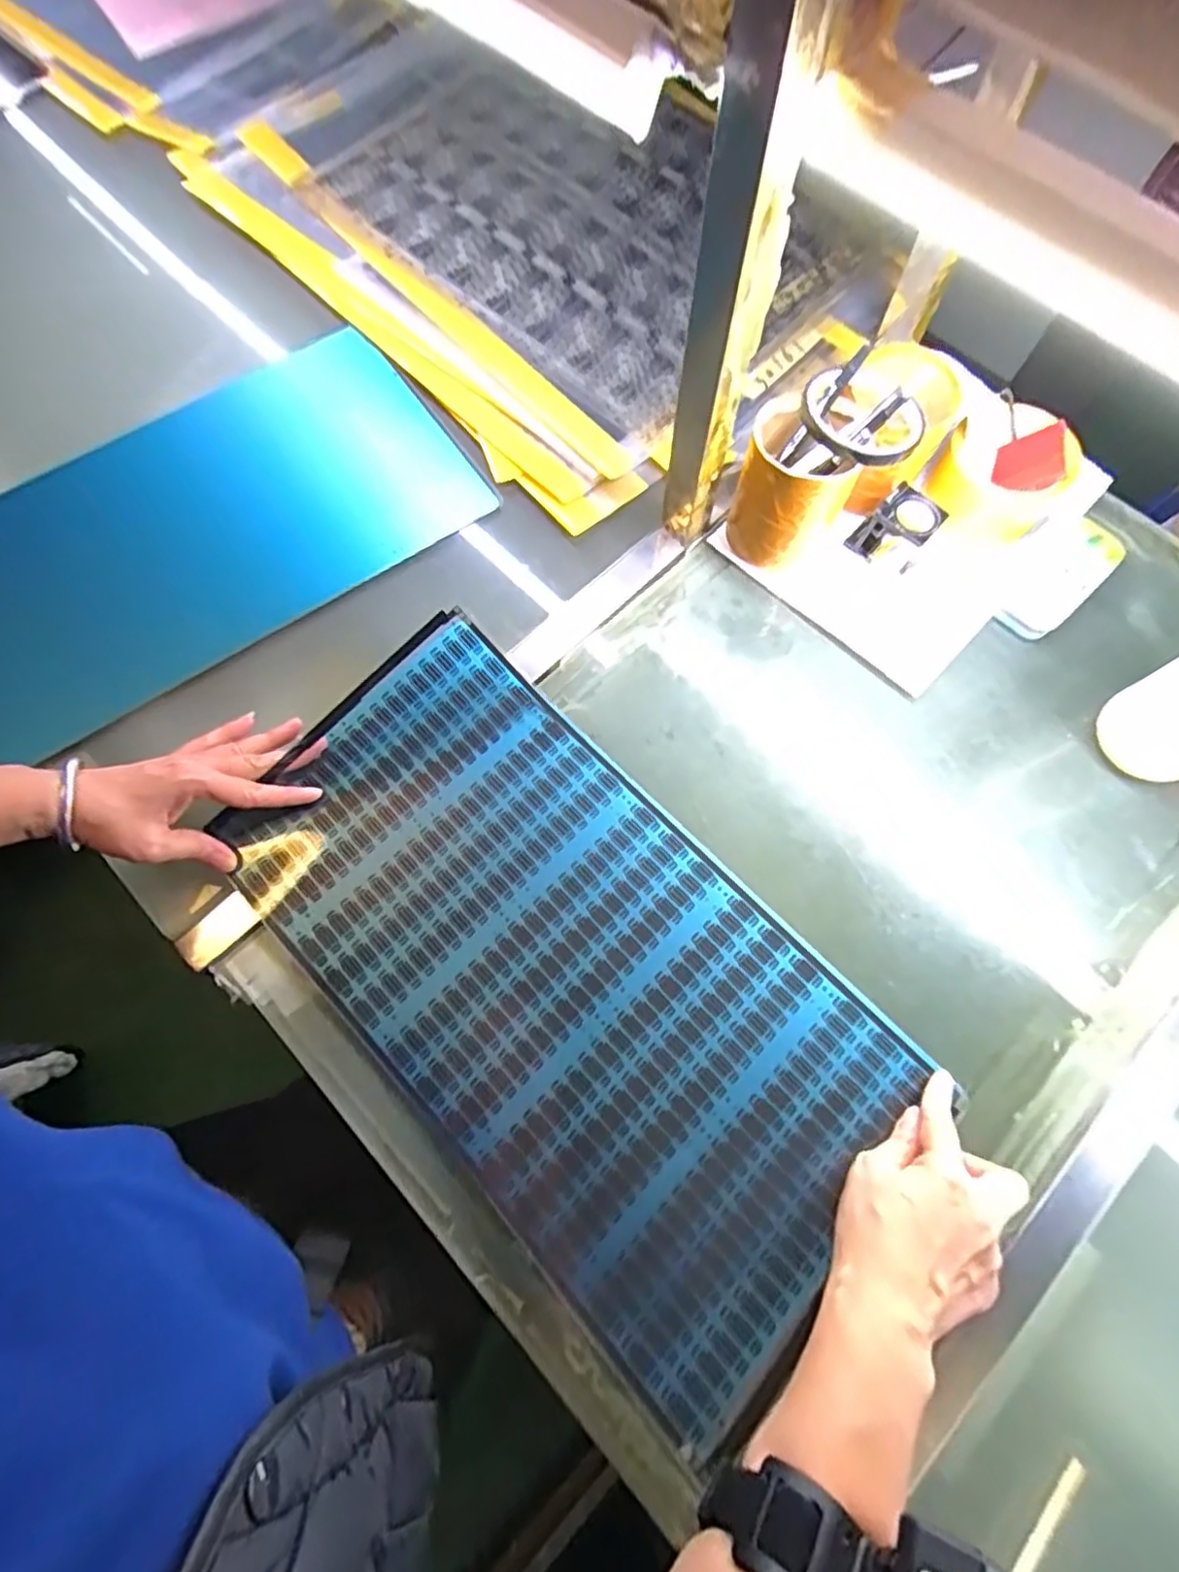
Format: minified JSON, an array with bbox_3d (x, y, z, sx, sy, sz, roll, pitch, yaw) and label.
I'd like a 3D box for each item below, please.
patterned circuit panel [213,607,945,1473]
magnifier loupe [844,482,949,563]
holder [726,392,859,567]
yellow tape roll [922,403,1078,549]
[{"bbox_3d":[-0.023,0.117,0.431,0.258,0.035,0.453,-43,77,-12],"label":"patterned circuit panel"},{"bbox_3d":[0.241,-0.203,0.512,0.053,0.045,0.041,38,76,11],"label":"magnifier loupe"},{"bbox_3d":[0.153,-0.228,0.504,0.078,0.105,0.079,0,72,0],"label":"holder"},{"bbox_3d":[0.320,-0.241,0.514,0.092,0.058,0.105,43,77,12],"label":"yellow tape roll"}]

